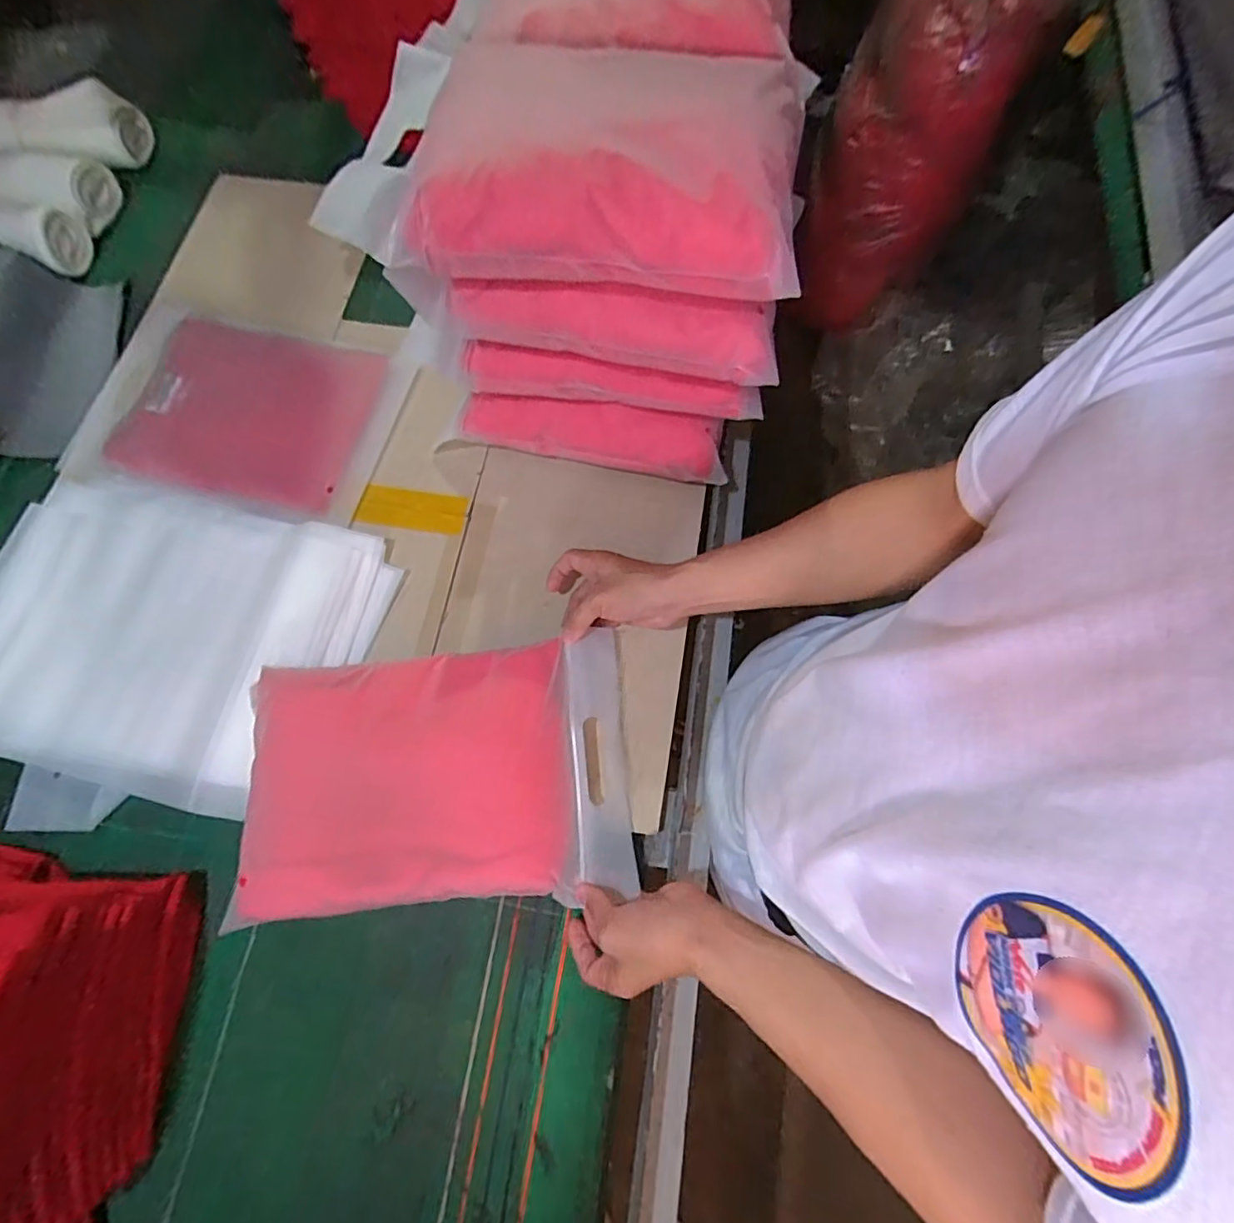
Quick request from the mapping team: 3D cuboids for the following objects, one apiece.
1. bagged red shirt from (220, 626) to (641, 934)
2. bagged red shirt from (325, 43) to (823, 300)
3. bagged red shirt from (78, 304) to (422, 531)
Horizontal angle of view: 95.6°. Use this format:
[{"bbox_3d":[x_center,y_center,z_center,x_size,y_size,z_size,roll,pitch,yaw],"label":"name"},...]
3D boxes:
[{"bbox_3d":[-0.156,0.142,0.500,0.325,0.057,0.211,-5,73,0],"label":"bagged red shirt"},{"bbox_3d":[-0.031,-0.344,0.414,0.332,0.060,0.212,5,73,3],"label":"bagged red shirt"},{"bbox_3d":[-0.426,-0.239,0.654,0.325,0.021,0.247,15,74,6],"label":"bagged red shirt"}]

